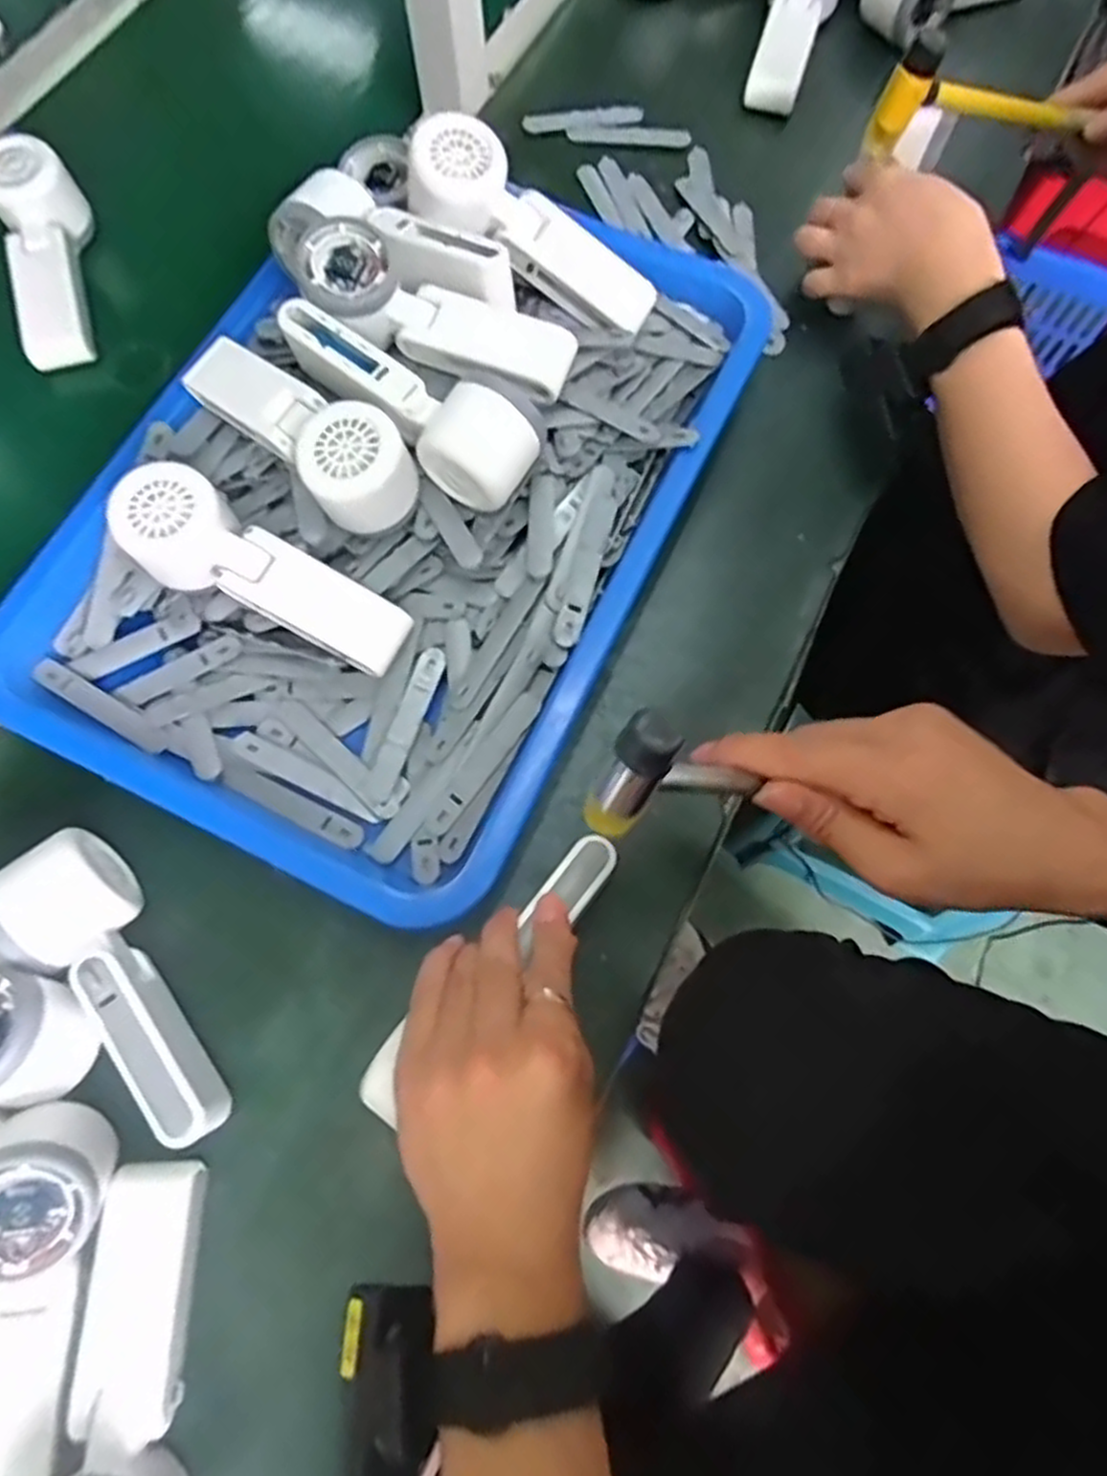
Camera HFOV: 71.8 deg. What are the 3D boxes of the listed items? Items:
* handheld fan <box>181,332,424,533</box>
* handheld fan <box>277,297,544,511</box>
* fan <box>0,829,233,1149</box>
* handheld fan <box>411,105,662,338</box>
[{"bbox_3d":[-0.146,-0.179,0.435,0.171,0.047,0.057,41,77,13],"label":"handheld fan"},{"bbox_3d":[-0.082,-0.192,0.445,0.169,0.063,0.053,40,76,13],"label":"handheld fan"},{"bbox_3d":[-0.214,0.125,0.378,0.054,0.052,0.161,-38,75,-11],"label":"fan"},{"bbox_3d":[-0.013,-0.309,0.473,0.167,0.036,0.054,30,73,-16],"label":"handheld fan"}]

